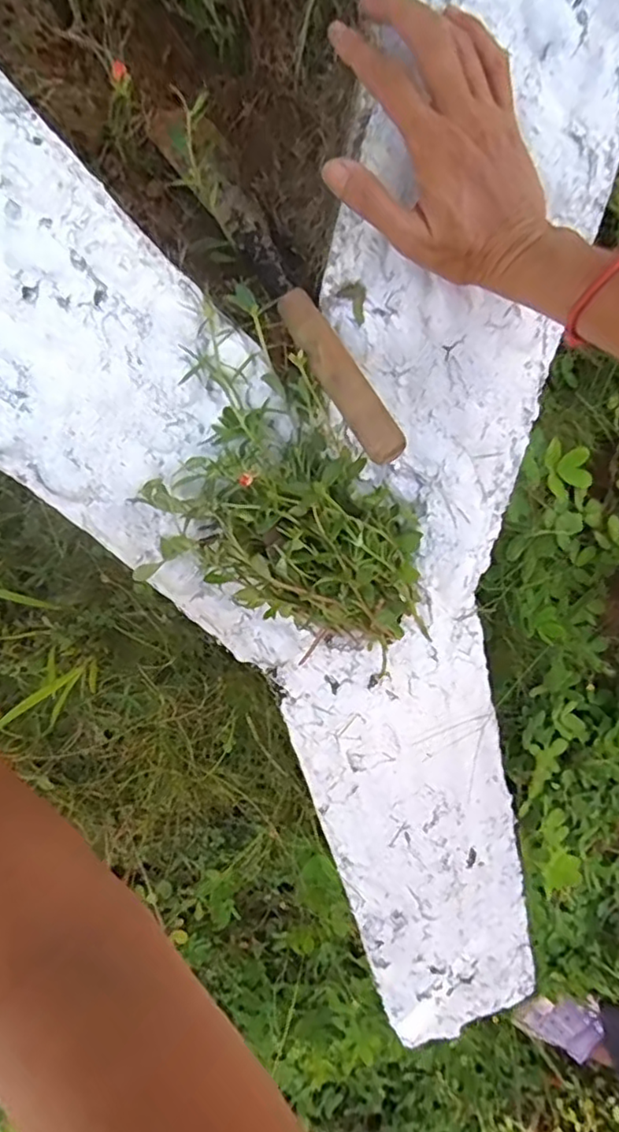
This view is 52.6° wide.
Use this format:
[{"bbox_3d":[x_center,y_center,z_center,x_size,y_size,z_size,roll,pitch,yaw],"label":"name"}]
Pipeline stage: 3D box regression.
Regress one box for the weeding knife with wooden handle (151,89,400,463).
[{"bbox_3d":[-0.031,-0.195,0.401,0.036,0.025,0.318,-27,76,-6],"label":"weeding knife with wooden handle"}]

